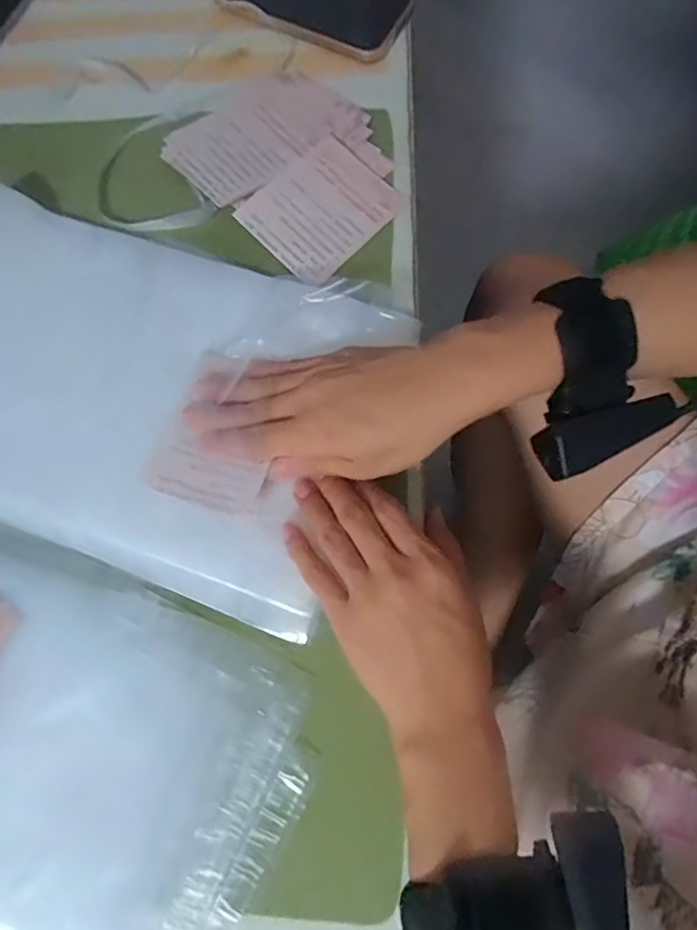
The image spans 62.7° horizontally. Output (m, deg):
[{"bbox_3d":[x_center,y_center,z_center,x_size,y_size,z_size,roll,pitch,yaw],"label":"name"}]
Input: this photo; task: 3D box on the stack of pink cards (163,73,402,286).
[{"bbox_3d":[-0.039,-0.221,0.417,0.163,0.011,0.128,42,78,12],"label":"stack of pink cards"}]

